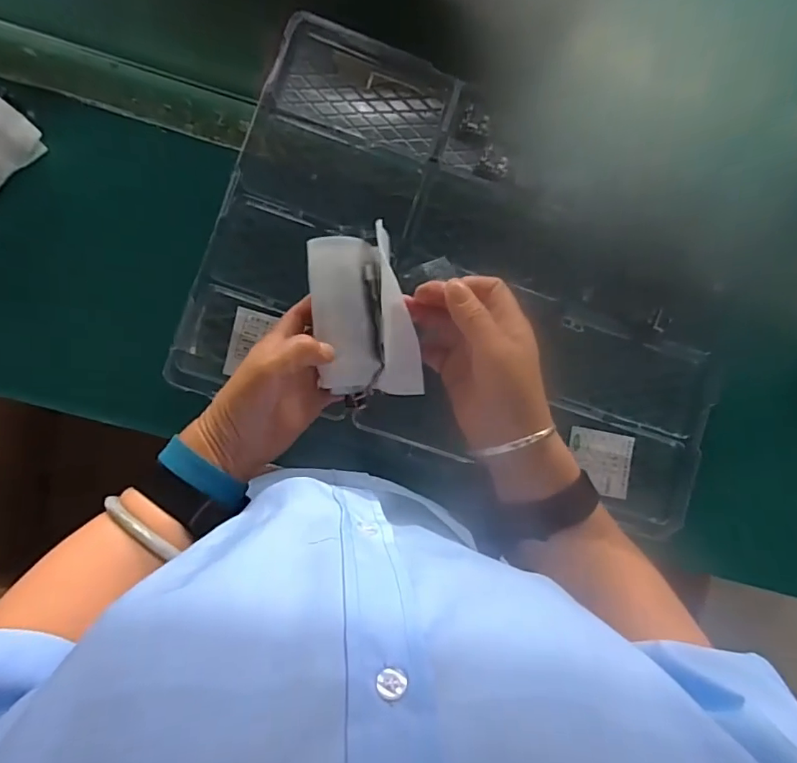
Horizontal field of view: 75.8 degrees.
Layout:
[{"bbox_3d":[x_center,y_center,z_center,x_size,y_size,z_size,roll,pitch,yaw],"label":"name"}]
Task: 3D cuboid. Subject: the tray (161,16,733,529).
[{"bbox_3d":[0.085,-0.102,0.544,0.551,0.051,0.415,16,87,-6],"label":"tray"}]

